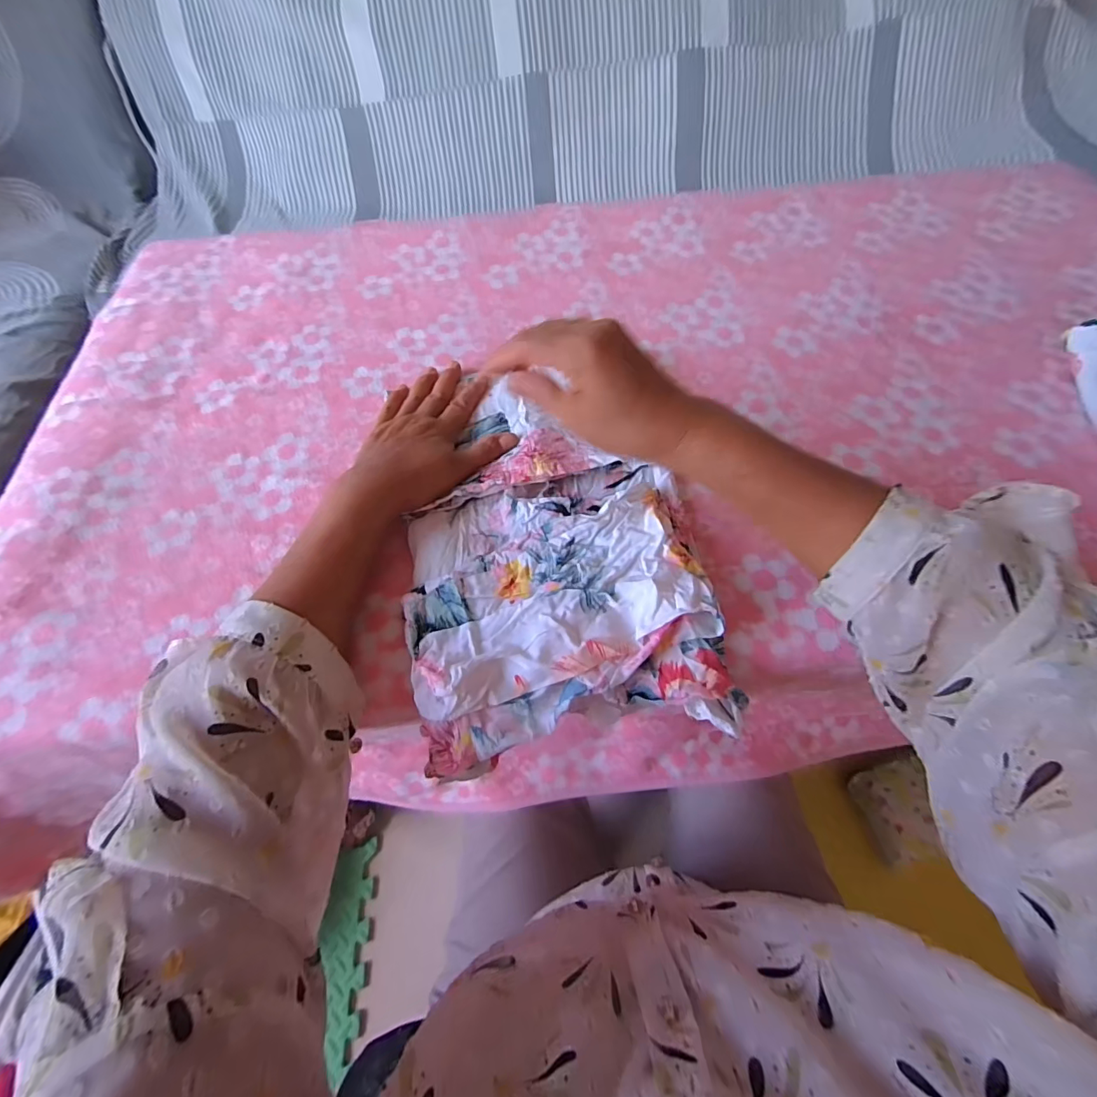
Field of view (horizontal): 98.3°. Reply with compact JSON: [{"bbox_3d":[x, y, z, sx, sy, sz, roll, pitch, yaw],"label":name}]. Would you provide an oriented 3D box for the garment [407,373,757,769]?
[{"bbox_3d":[0.001,-0.013,0.356,0.209,0.038,0.298,-9,62,-3],"label":"garment"}]

